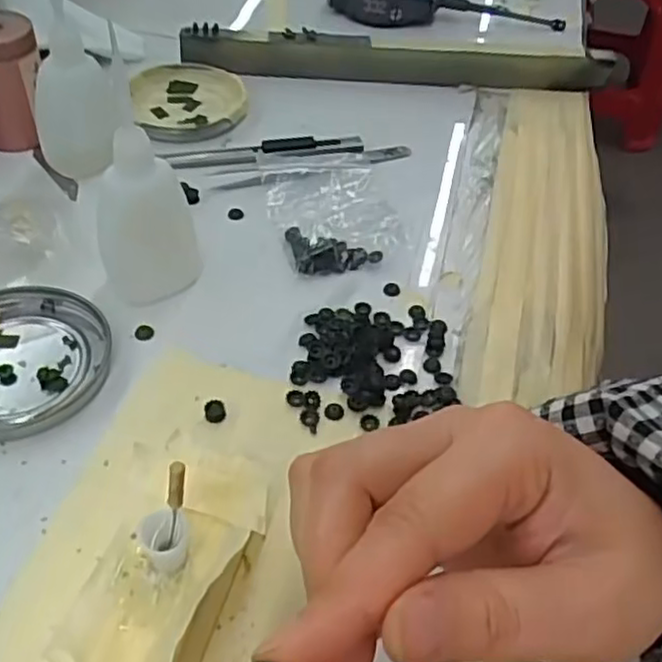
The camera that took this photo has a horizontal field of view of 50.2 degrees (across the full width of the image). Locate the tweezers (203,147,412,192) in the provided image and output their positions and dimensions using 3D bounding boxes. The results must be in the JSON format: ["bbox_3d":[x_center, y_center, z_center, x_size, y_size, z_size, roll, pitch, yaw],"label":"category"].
[{"bbox_3d":[-0.009,-0.096,0.410,0.125,0.006,0.021,-12,50,-16],"label":"tweezers"}]

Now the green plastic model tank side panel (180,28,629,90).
[{"bbox_3d":[0.051,-0.185,0.483,0.297,0.026,0.016,2,47,-3],"label":"green plastic model tank side panel"}]

